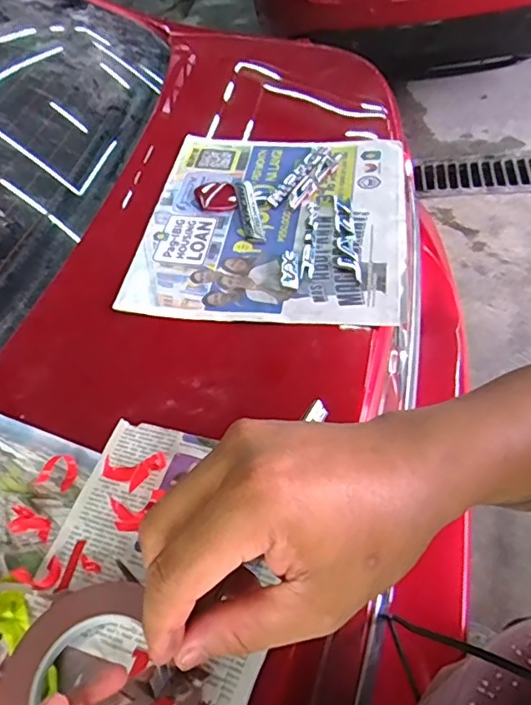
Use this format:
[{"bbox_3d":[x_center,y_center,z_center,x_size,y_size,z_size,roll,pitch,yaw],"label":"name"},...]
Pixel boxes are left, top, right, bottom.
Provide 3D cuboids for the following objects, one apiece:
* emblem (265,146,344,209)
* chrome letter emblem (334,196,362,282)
[{"bbox_3d":[0.054,-0.216,0.664,0.046,0.009,0.135,16,56,23],"label":"emblem"},{"bbox_3d":[0.085,-0.126,0.576,0.022,0.004,0.140,-4,51,8],"label":"chrome letter emblem"}]

